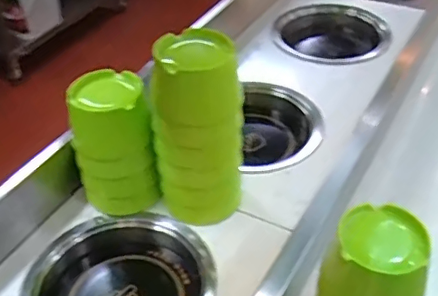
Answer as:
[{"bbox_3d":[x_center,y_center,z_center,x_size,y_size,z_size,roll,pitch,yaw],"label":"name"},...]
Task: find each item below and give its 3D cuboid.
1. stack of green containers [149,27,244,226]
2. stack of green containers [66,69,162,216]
[{"bbox_3d":[-0.026,-0.026,0.702,0.107,0.225,0.107,-5,41,-3],"label":"stack of green containers"},{"bbox_3d":[-0.138,-0.005,0.741,0.100,0.167,0.092,-10,41,-9],"label":"stack of green containers"}]

